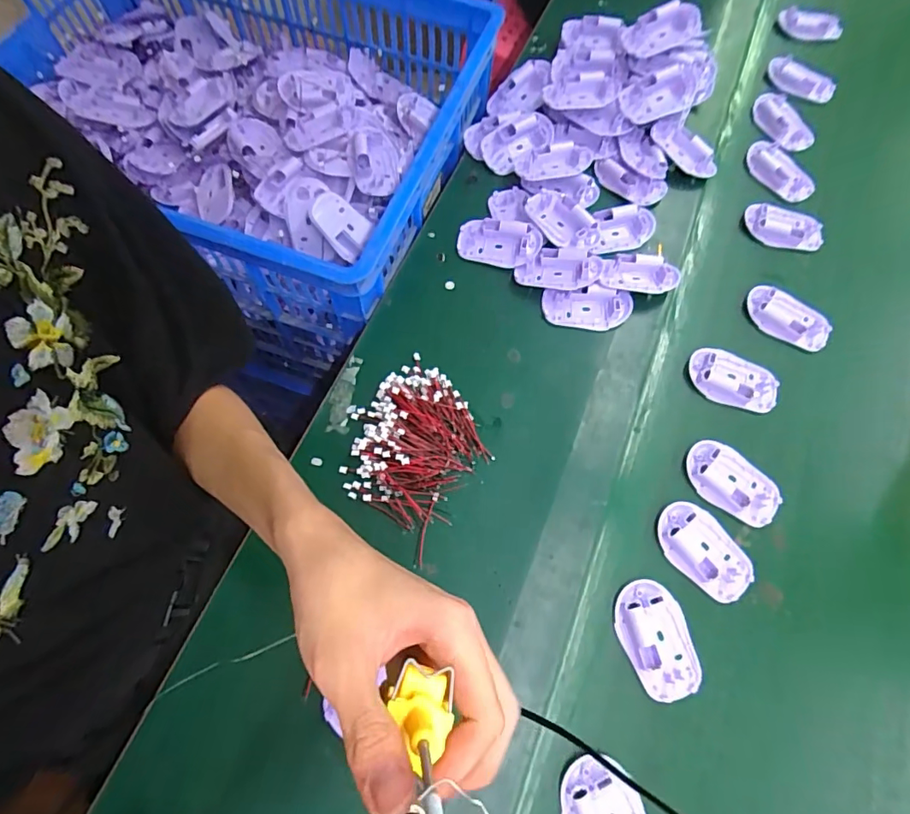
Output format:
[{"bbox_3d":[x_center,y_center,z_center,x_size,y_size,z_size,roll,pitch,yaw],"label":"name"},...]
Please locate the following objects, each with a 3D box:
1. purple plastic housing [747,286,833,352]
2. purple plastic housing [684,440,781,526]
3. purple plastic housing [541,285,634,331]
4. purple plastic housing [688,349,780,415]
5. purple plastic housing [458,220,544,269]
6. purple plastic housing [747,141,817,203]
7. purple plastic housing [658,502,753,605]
[{"bbox_3d":[0.382,-0.102,0.565,0.095,0.015,0.055,31,72,9],"label":"purple plastic housing"},{"bbox_3d":[0.275,0.074,0.487,0.092,0.011,0.058,33,72,10],"label":"purple plastic housing"},{"bbox_3d":[0.149,-0.111,0.559,0.097,0.011,0.047,1,92,6],"label":"purple plastic housing"},{"bbox_3d":[0.304,-0.030,0.536,0.095,0.016,0.059,18,70,5],"label":"purple plastic housing"},{"bbox_3d":[0.052,-0.194,0.585,0.095,0.028,0.052,10,70,2],"label":"purple plastic housing"},{"bbox_3d":[0.424,-0.310,0.643,0.056,0.017,0.098,-36,75,-13],"label":"purple plastic housing"},{"bbox_3d":[0.235,0.133,0.462,0.092,0.012,0.061,41,74,12],"label":"purple plastic housing"}]

